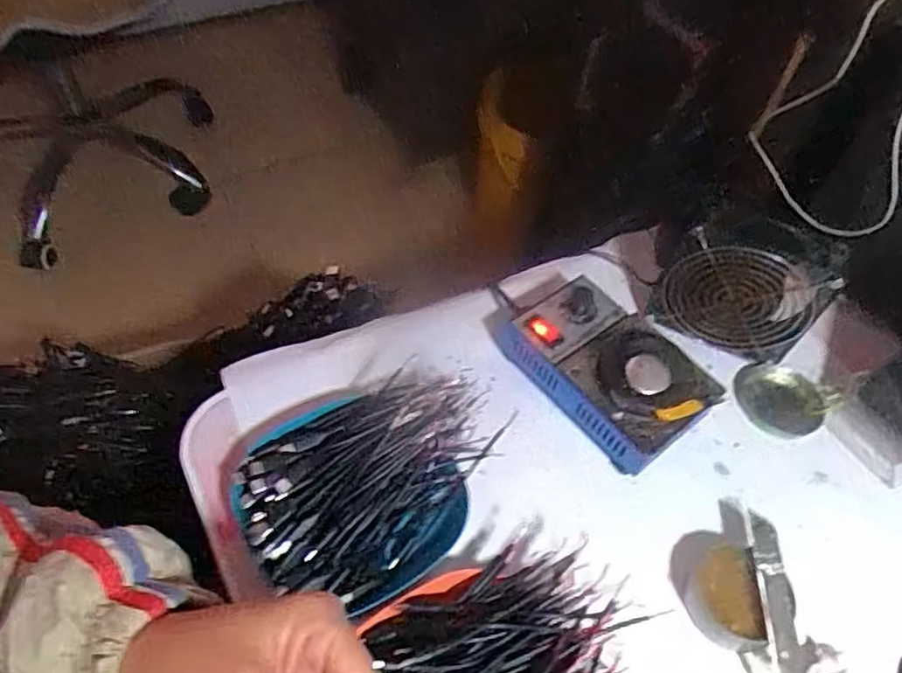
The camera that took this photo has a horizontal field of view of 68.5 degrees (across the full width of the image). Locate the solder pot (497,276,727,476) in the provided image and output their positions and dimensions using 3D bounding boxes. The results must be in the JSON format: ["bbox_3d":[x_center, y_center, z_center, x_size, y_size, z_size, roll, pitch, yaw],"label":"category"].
[{"bbox_3d":[0.119,0.024,0.520,0.097,0.054,0.153,-33,63,-25],"label":"solder pot"}]

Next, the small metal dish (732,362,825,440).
[{"bbox_3d":[0.273,0.056,0.554,0.064,0.021,0.064,16,54,7],"label":"small metal dish"}]

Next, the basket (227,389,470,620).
[{"bbox_3d":[-0.064,0.104,0.445,0.151,0.043,0.136,-28,61,-22],"label":"basket"}]

